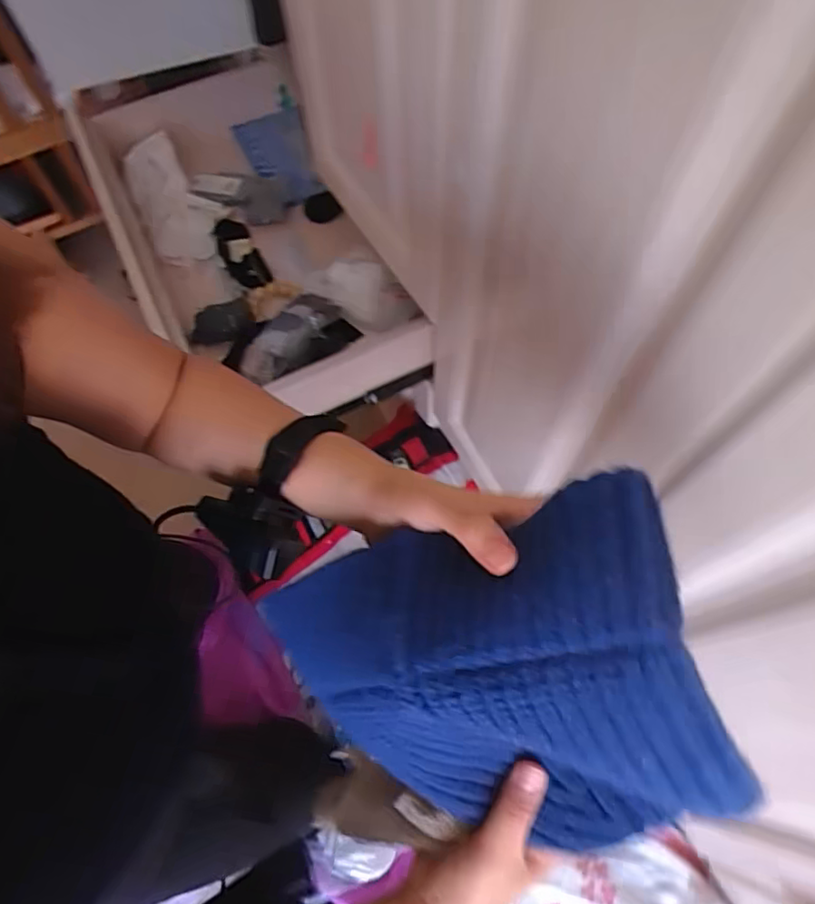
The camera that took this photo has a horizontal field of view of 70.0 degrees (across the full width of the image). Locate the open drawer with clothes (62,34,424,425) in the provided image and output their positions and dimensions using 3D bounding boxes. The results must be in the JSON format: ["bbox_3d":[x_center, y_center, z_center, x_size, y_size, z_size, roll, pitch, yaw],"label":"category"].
[{"bbox_3d":[-0.284,-0.378,0.973,0.373,0.149,0.732,-24,68,-9],"label":"open drawer with clothes"}]

